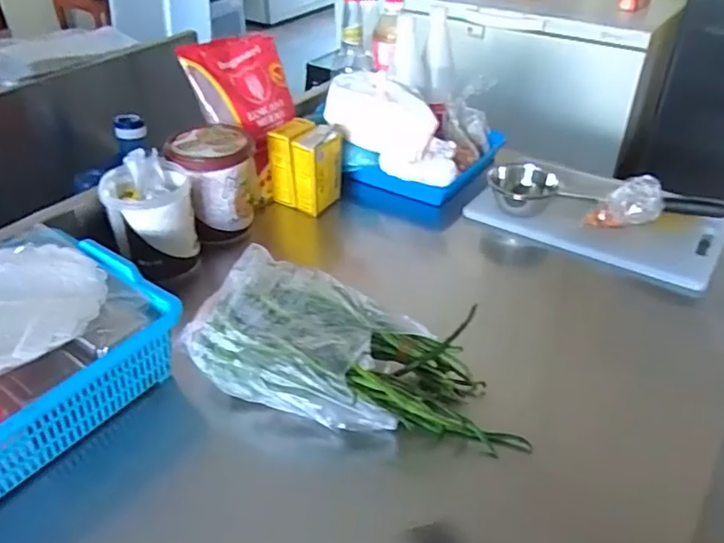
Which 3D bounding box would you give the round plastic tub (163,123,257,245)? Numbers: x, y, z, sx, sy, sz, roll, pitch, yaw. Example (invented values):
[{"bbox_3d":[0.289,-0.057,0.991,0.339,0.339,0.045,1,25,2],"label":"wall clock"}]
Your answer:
[{"bbox_3d":[-0.214,-0.133,0.891,0.123,0.138,0.106,-29,47,-33],"label":"round plastic tub"}]

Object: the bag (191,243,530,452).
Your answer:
[{"bbox_3d":[-0.010,0.085,0.643,0.331,0.084,0.161,12,39,14],"label":"bag"}]

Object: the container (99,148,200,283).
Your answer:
[{"bbox_3d":[-0.278,-0.072,0.802,0.102,0.146,0.107,-15,40,-19],"label":"container"}]

